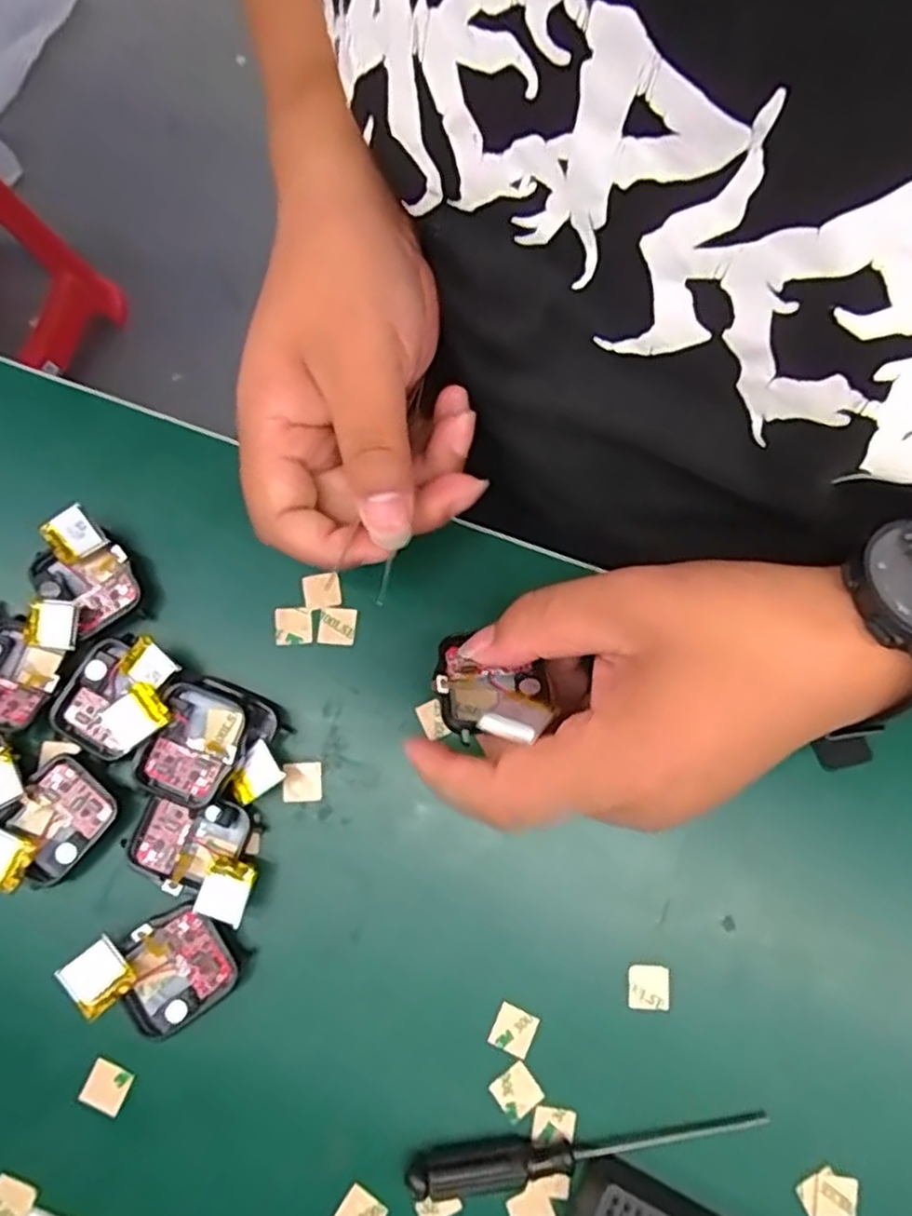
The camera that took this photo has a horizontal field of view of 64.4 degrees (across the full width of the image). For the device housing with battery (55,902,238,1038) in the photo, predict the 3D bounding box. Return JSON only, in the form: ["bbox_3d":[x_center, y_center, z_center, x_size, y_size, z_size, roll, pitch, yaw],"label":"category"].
[{"bbox_3d":[-0.110,0.135,0.269,0.050,0.019,0.042,-30,81,-6],"label":"device housing with battery"}]

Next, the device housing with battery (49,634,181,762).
[{"bbox_3d":[-0.133,0.035,0.285,0.046,0.019,0.048,25,80,5],"label":"device housing with battery"}]

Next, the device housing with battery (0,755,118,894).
[{"bbox_3d":[-0.159,0.085,0.278,0.036,0.010,0.050,31,81,6],"label":"device housing with battery"}]

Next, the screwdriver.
[{"bbox_3d":[0.048,0.195,0.262,0.131,0.016,0.012,-8,79,-2],"label":"screwdriver"}]

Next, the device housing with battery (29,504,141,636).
[{"bbox_3d":[-0.154,-0.014,0.300,0.035,0.022,0.044,-42,82,-7],"label":"device housing with battery"}]

